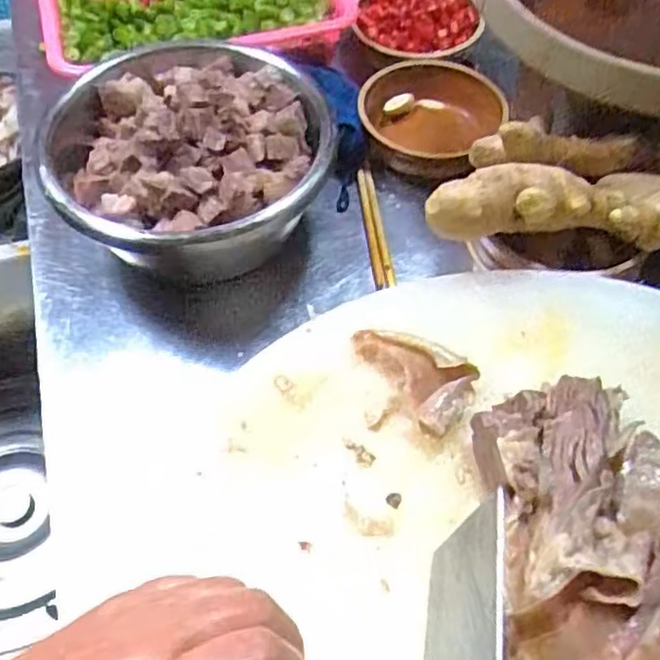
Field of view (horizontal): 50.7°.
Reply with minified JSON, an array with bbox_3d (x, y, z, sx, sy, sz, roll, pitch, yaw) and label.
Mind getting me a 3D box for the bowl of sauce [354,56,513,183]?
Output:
[{"bbox_3d":[0.079,-0.165,0.566,0.112,0.046,0.113,22,58,14],"label":"bowl of sauce"}]

